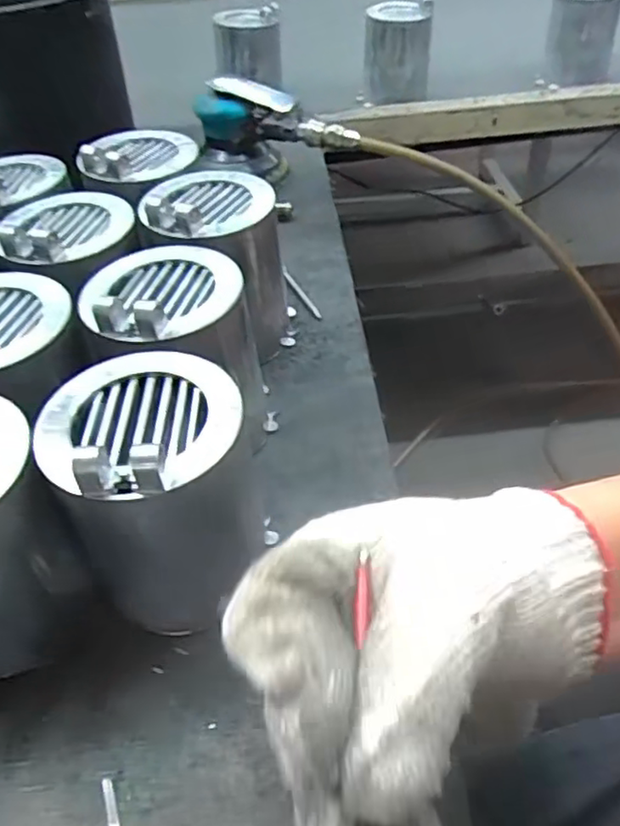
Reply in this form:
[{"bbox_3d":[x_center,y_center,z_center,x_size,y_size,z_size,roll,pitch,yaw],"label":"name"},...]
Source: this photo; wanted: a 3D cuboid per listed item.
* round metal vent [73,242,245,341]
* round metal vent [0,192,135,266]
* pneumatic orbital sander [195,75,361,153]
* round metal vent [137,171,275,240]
[{"bbox_3d":[-0.081,-0.069,0.348,0.084,0.021,0.076,-29,49,-23],"label":"round metal vent"},{"bbox_3d":[-0.156,-0.121,0.410,0.083,0.017,0.075,-19,45,-13],"label":"round metal vent"},{"bbox_3d":[-0.031,-0.292,0.641,0.165,0.065,0.058,6,45,11],"label":"pneumatic orbital sander"},{"bbox_3d":[-0.067,-0.141,0.421,0.083,0.020,0.077,-6,44,0],"label":"round metal vent"}]

